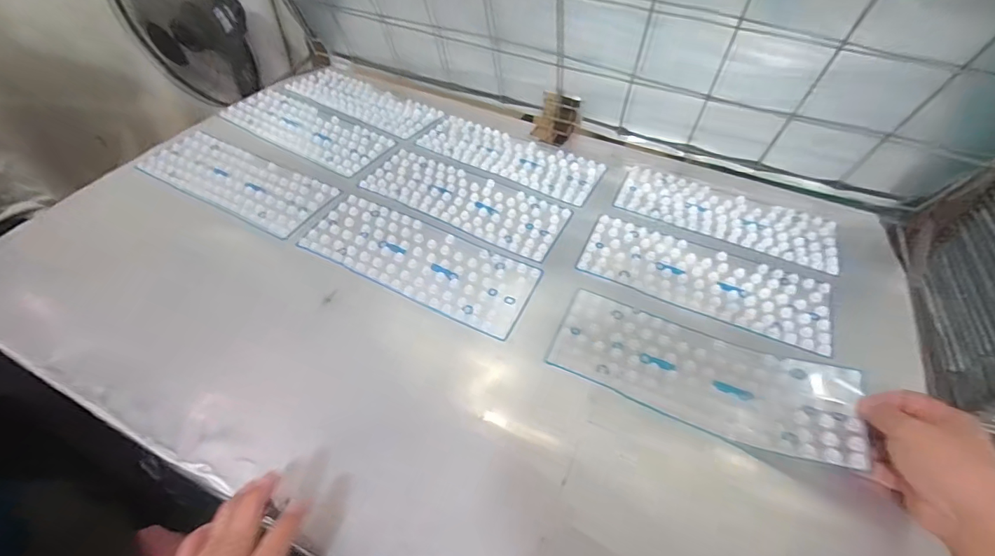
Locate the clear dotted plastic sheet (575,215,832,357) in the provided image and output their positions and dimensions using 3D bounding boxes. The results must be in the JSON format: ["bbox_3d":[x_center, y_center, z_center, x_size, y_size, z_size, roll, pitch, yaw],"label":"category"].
[{"bbox_3d":[0.240,-0.002,0.529,0.273,0.006,0.104,21,53,14],"label":"clear dotted plastic sheet"}]

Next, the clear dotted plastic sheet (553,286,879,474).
[{"bbox_3d":[0.192,0.090,0.439,0.268,0.022,0.102,17,52,20],"label":"clear dotted plastic sheet"}]

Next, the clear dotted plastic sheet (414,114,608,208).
[{"bbox_3d":[0.016,-0.183,0.676,0.276,0.007,0.106,25,54,17],"label":"clear dotted plastic sheet"}]

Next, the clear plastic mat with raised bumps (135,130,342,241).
[{"bbox_3d":[-0.355,-0.135,0.612,0.279,0.010,0.108,24,54,16],"label":"clear plastic mat with raised bumps"}]

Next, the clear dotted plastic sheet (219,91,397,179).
[{"bbox_3d":[-0.291,-0.230,0.689,0.265,0.011,0.107,25,54,17],"label":"clear dotted plastic sheet"}]

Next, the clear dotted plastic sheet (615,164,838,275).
[{"bbox_3d":[0.301,-0.087,0.598,0.271,0.006,0.104,22,53,15],"label":"clear dotted plastic sheet"}]

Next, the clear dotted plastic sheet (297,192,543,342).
[{"bbox_3d":[-0.093,-0.024,0.533,0.276,0.008,0.107,22,53,15],"label":"clear dotted plastic sheet"}]

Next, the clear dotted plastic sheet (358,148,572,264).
[{"bbox_3d":[-0.045,-0.108,0.604,0.275,0.004,0.105,24,54,16],"label":"clear dotted plastic sheet"}]

